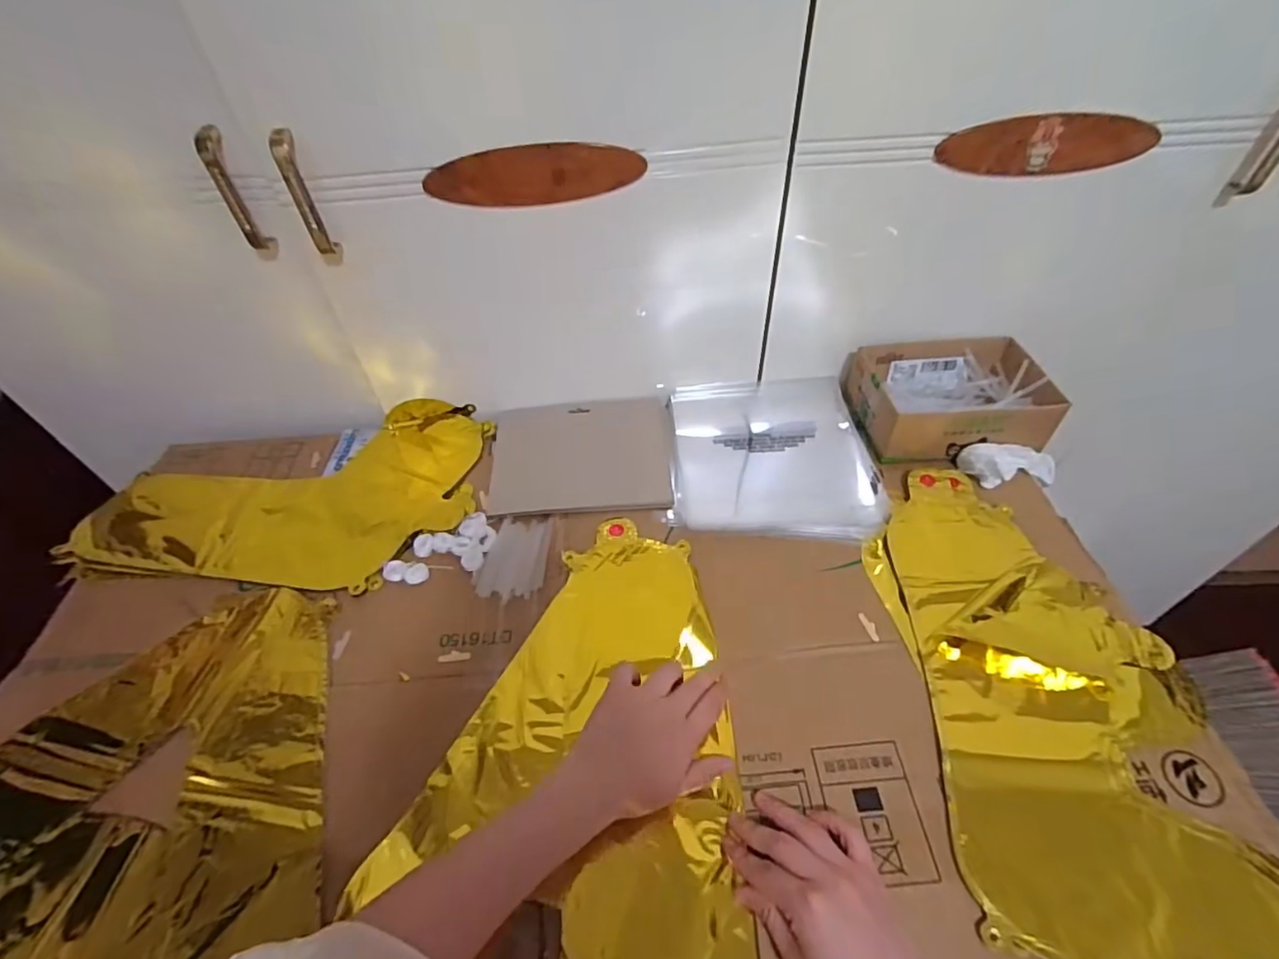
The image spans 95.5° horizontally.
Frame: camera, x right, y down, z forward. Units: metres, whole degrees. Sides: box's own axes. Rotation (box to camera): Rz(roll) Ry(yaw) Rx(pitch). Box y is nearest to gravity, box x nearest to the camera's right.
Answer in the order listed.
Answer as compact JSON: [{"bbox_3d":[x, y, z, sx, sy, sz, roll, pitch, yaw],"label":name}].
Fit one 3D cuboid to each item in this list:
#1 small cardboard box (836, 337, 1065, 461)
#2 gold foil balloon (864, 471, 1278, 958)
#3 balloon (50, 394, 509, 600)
[{"bbox_3d":[0.339,-0.092,0.642,0.185,0.063,0.133,-2,48,0],"label":"small cardboard box"},{"bbox_3d":[0.324,0.163,0.458,0.210,0.018,0.420,-2,48,0],"label":"gold foil balloon"},{"bbox_3d":[-0.382,0.014,0.643,0.414,0.045,0.257,1,48,3],"label":"balloon"}]

